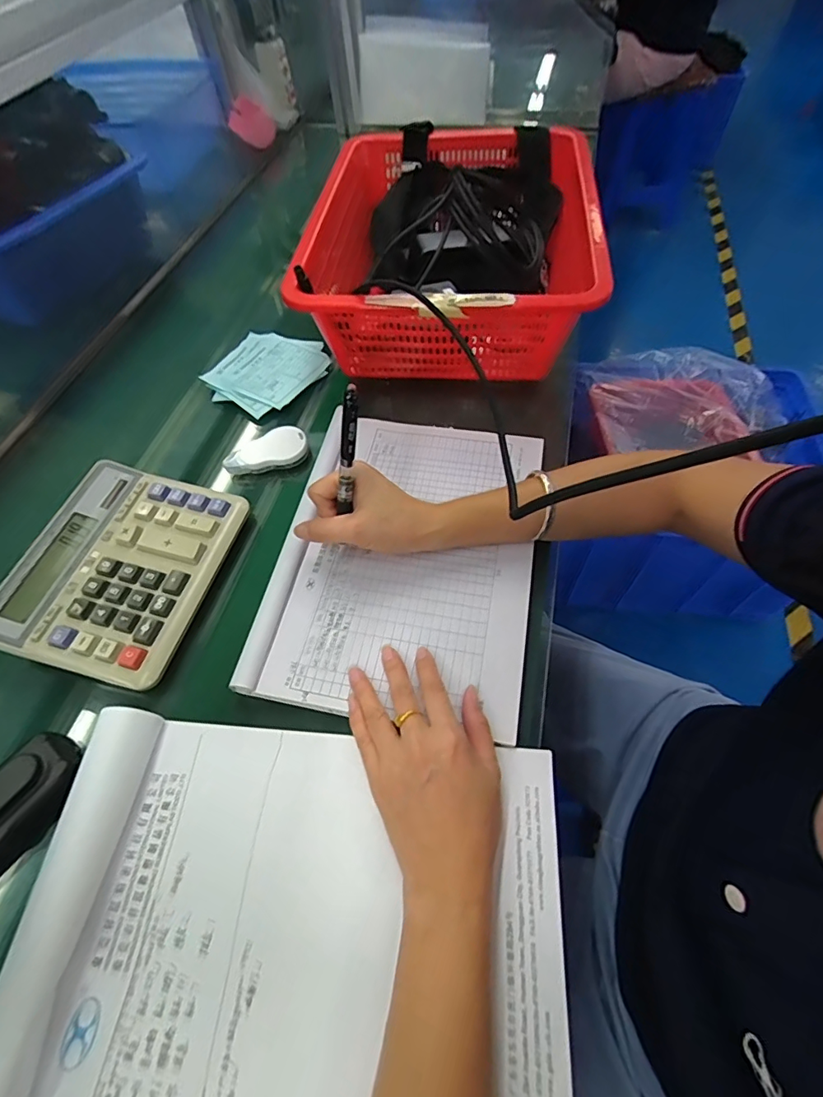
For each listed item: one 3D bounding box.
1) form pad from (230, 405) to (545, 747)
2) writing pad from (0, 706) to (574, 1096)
[{"bbox_3d":[-0.002,-0.007,0.429,0.212,0.024,0.299,9,60,8],"label":"form pad"},{"bbox_3d":[-0.066,0.220,0.300,0.309,0.032,0.209,5,59,2],"label":"writing pad"}]

